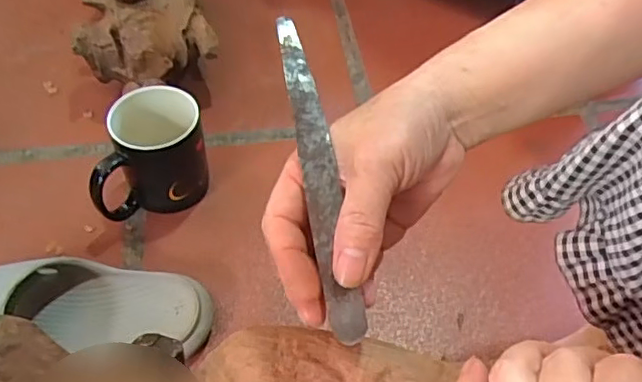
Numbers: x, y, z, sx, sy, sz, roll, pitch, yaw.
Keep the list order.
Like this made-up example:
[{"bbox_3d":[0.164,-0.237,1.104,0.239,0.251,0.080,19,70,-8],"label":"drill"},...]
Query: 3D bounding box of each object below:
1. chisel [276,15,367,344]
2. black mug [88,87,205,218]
[{"bbox_3d":[-0.004,-0.020,0.300,0.016,0.008,0.165,-7,71,-10],"label":"chisel"},{"bbox_3d":[-0.159,-0.032,0.548,0.108,0.092,0.079,-18,57,-15],"label":"black mug"}]

